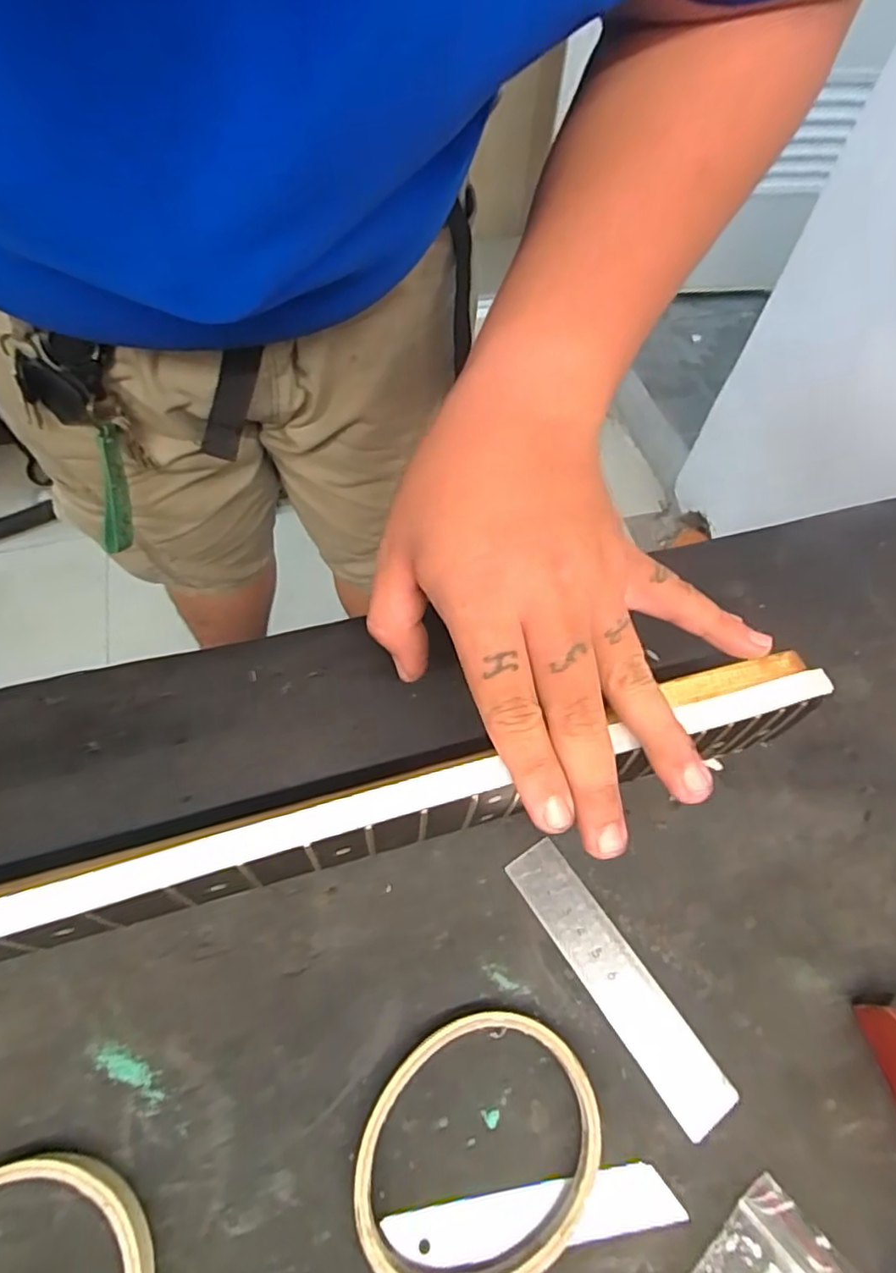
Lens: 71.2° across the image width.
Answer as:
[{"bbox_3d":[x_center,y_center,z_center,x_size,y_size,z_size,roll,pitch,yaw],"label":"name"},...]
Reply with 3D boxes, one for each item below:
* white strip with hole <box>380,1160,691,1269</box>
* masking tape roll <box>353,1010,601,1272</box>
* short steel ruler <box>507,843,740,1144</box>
[{"bbox_3d":[0.031,0.209,0.225,0.103,0.006,0.018,-6,64,-6],"label":"white strip with hole"},{"bbox_3d":[0.011,0.186,0.228,0.080,0.013,0.087,1,60,-1],"label":"masking tape roll"},{"bbox_3d":[0.069,0.141,0.262,0.025,0.004,0.117,-30,65,-18],"label":"short steel ruler"}]

